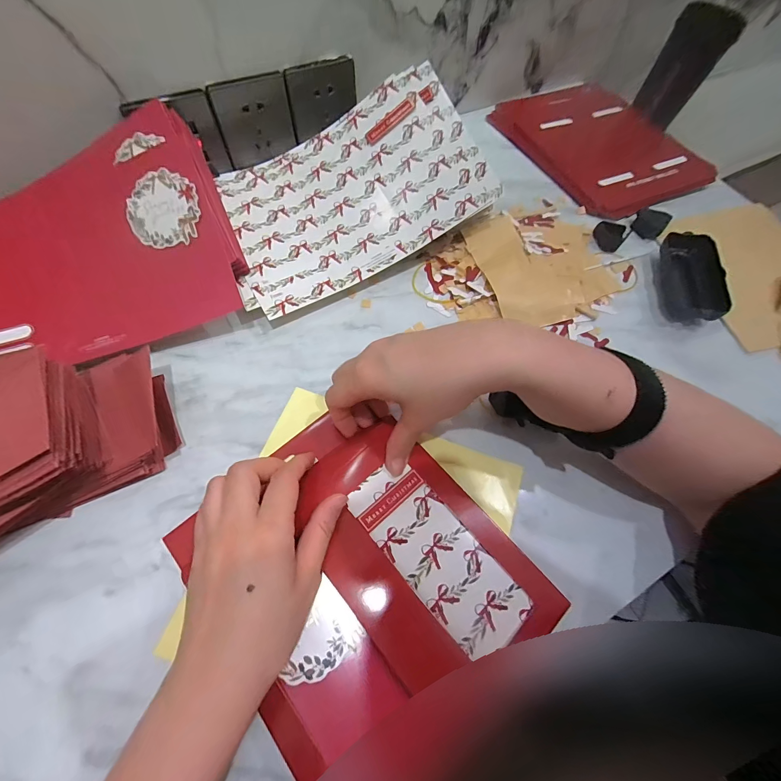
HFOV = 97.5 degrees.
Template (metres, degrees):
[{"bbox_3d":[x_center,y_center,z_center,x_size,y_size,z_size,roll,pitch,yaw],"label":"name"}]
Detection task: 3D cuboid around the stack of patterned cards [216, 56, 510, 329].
[{"bbox_3d":[-0.042,-0.210,0.362,0.270,0.027,0.186,-27,81,0],"label":"stack of patterned cards"}]

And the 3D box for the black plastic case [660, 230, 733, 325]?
[{"bbox_3d":[0.328,-0.127,0.376,0.045,0.035,0.102,8,65,0],"label":"black plastic case"}]

